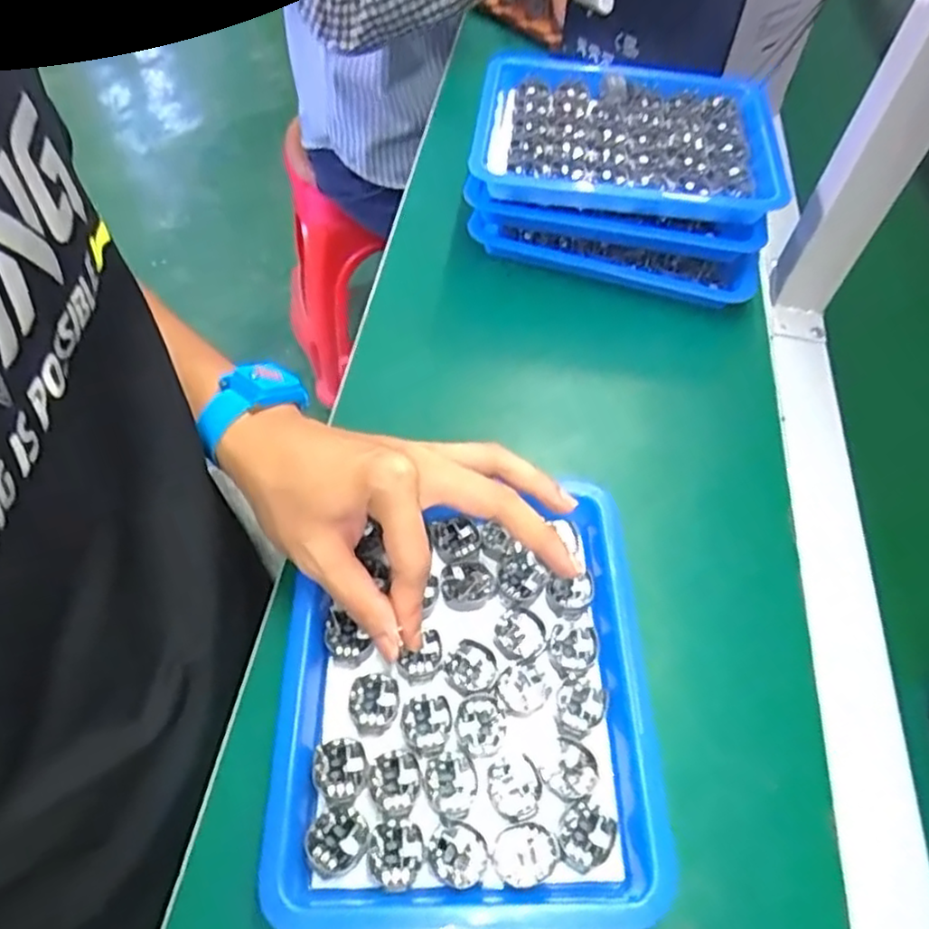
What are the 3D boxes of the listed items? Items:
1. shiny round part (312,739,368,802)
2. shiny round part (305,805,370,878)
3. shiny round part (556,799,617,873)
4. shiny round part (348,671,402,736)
[{"bbox_3d":[-0.058,0.142,0.324,0.024,0.004,0.027,-6,56,-9],"label":"shiny round part"},{"bbox_3d":[-0.057,0.166,0.309,0.027,0.004,0.026,2,55,-4],"label":"shiny round part"},{"bbox_3d":[0.054,0.166,0.311,0.026,0.004,0.024,2,55,-4],"label":"shiny round part"},{"bbox_3d":[-0.044,0.117,0.343,0.024,0.007,0.028,1,55,-4],"label":"shiny round part"}]

